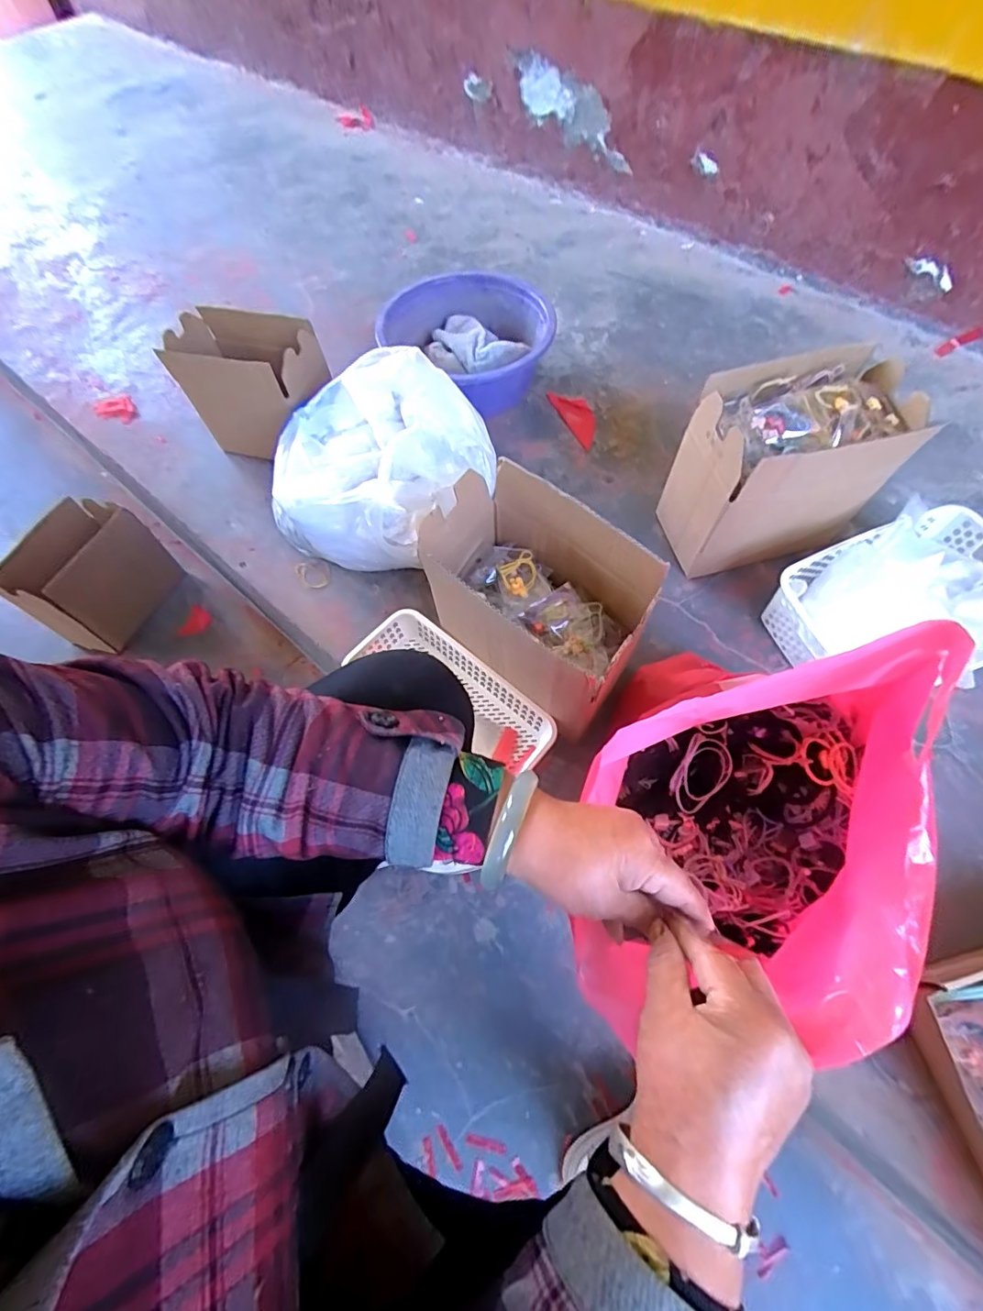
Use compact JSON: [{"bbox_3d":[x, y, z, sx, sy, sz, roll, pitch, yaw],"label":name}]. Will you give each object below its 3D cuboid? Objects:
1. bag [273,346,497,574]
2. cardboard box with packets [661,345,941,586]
[{"bbox_3d":[-0.160,-0.257,0.734,0.279,0.200,0.243,18,65,10],"label":"bag"},{"bbox_3d":[0.368,-0.233,0.679,0.235,0.220,0.147,-14,64,-6],"label":"cardboard box with packets"}]

